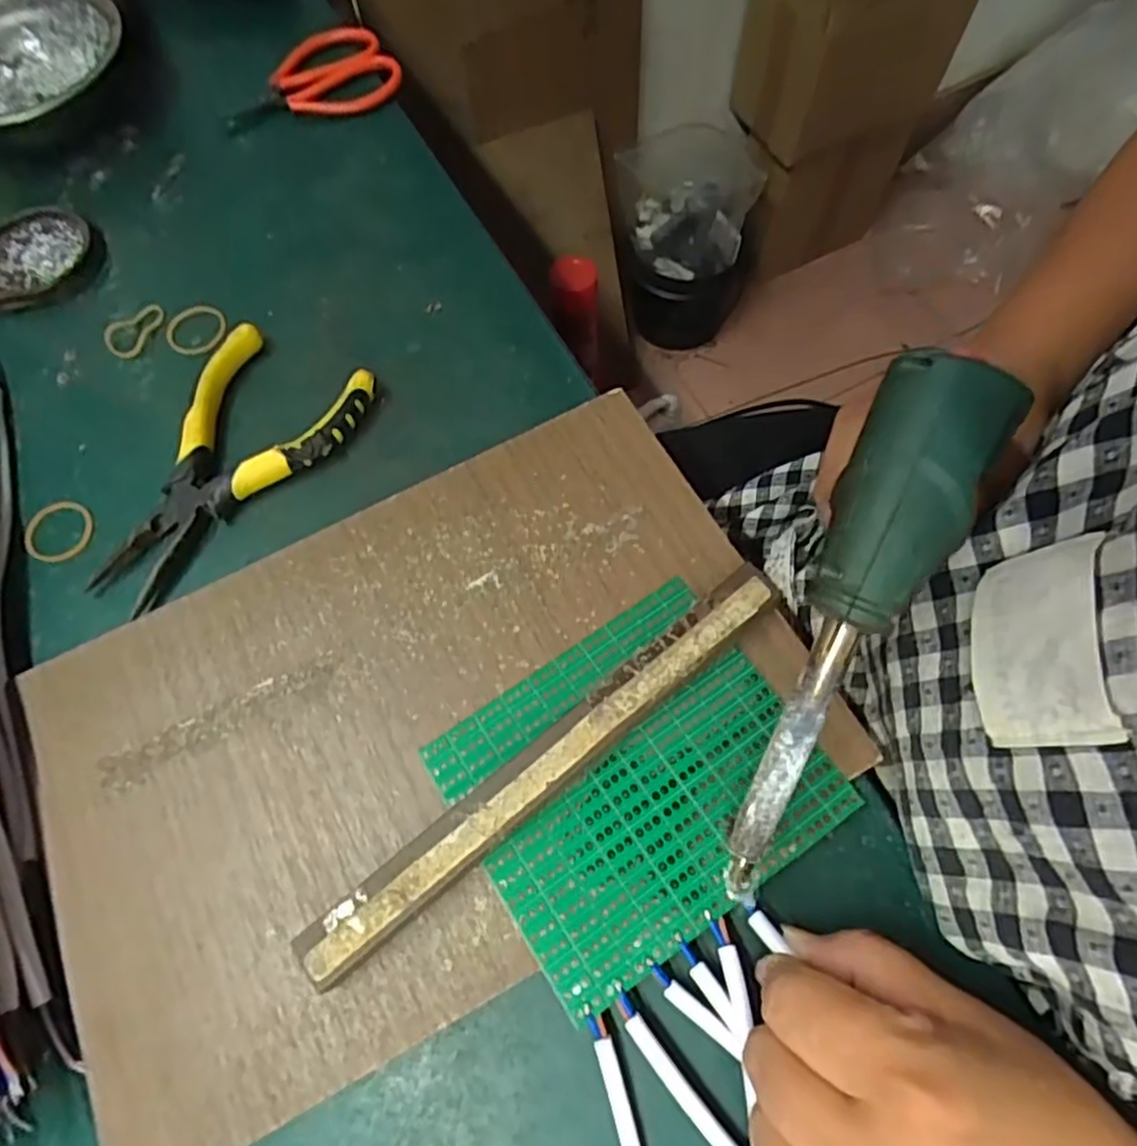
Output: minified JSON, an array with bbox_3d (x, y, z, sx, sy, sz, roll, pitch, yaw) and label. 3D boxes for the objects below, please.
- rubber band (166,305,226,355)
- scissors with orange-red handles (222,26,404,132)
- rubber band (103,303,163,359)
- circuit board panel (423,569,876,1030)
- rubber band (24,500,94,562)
[{"bbox_3d":[-0.199,-0.131,0.368,0.031,0.004,0.031,-1,67,2],"label":"rubber band"},{"bbox_3d":[-0.163,-0.311,0.434,0.111,0.013,0.060,-17,80,-2],"label":"scissors with orange-red handles"},{"bbox_3d":[-0.231,-0.131,0.369,0.021,0.005,0.035,38,73,16],"label":"rubber band"},{"bbox_3d":[0.025,0.077,0.265,0.127,0.005,0.113,-32,69,-10],"label":"circuit board panel"},{"bbox_3d":[-0.241,-0.020,0.326,0.031,0.004,0.031,-1,67,2],"label":"rubber band"}]

